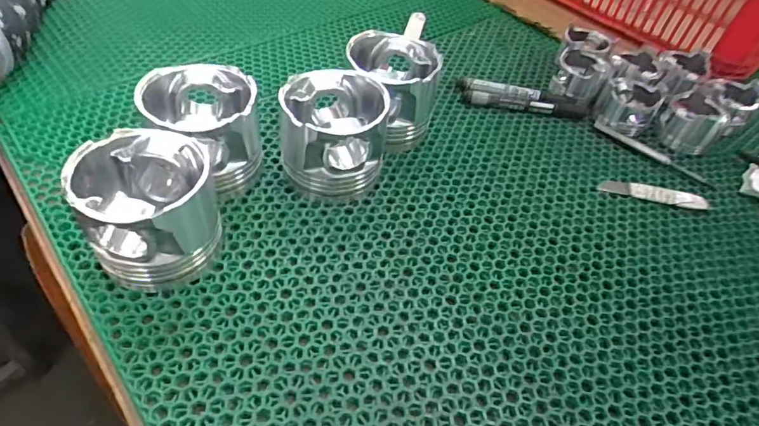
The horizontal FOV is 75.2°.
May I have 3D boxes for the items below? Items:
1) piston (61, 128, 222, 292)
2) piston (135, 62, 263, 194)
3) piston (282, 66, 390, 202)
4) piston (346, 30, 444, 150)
[{"bbox_3d":[-0.174,-0.002,0.381,0.091,0.091,0.092,3,50,-4],"label":"piston"},{"bbox_3d":[-0.153,-0.073,0.445,0.086,0.093,0.084,3,50,-4],"label":"piston"},{"bbox_3d":[-0.042,-0.071,0.460,0.090,0.089,0.092,3,50,-4],"label":"piston"},{"bbox_3d":[0.014,-0.126,0.514,0.087,0.088,0.089,-10,52,-15],"label":"piston"}]

